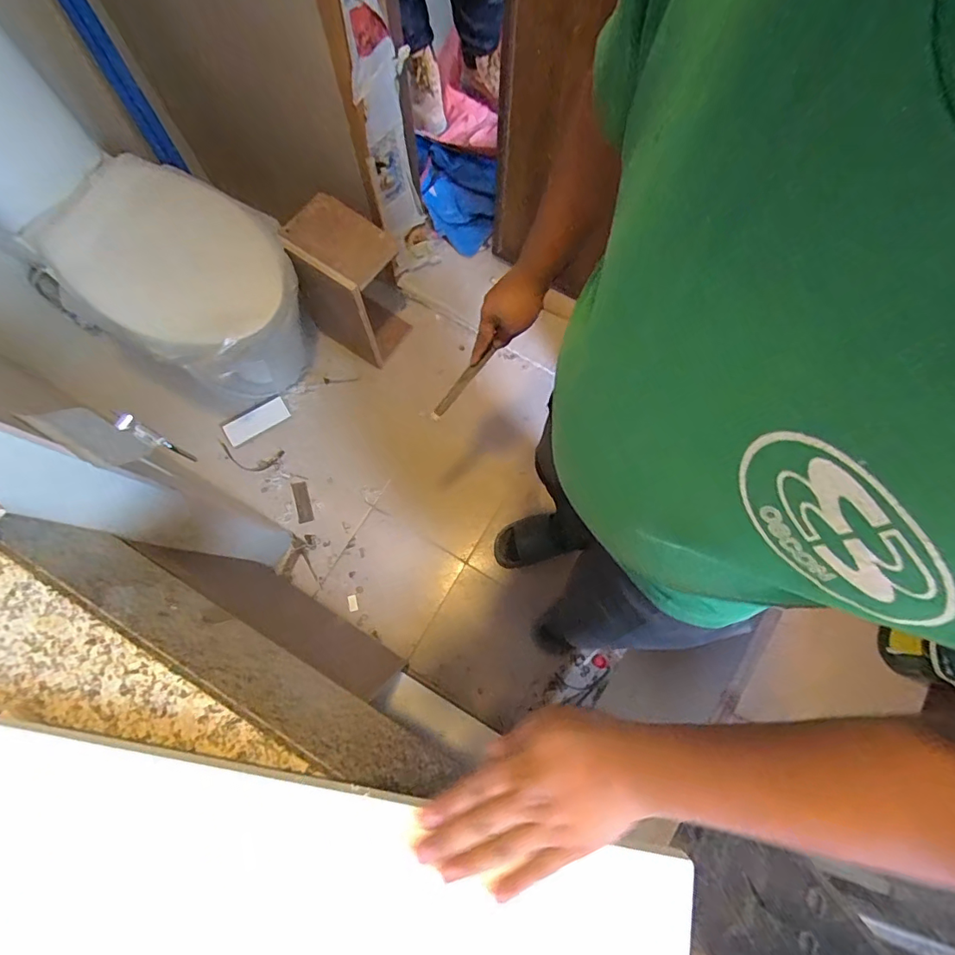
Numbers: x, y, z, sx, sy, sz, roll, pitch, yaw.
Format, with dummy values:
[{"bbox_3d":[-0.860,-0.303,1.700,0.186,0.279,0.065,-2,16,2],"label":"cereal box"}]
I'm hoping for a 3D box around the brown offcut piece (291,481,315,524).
[{"bbox_3d":[-0.490,0.069,1.368,0.041,0.010,0.118,-17,76,-5],"label":"brown offcut piece"}]

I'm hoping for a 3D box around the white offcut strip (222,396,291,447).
[{"bbox_3d":[-0.635,-0.166,1.406,0.179,0.015,0.077,-33,78,-9],"label":"white offcut strip"}]

